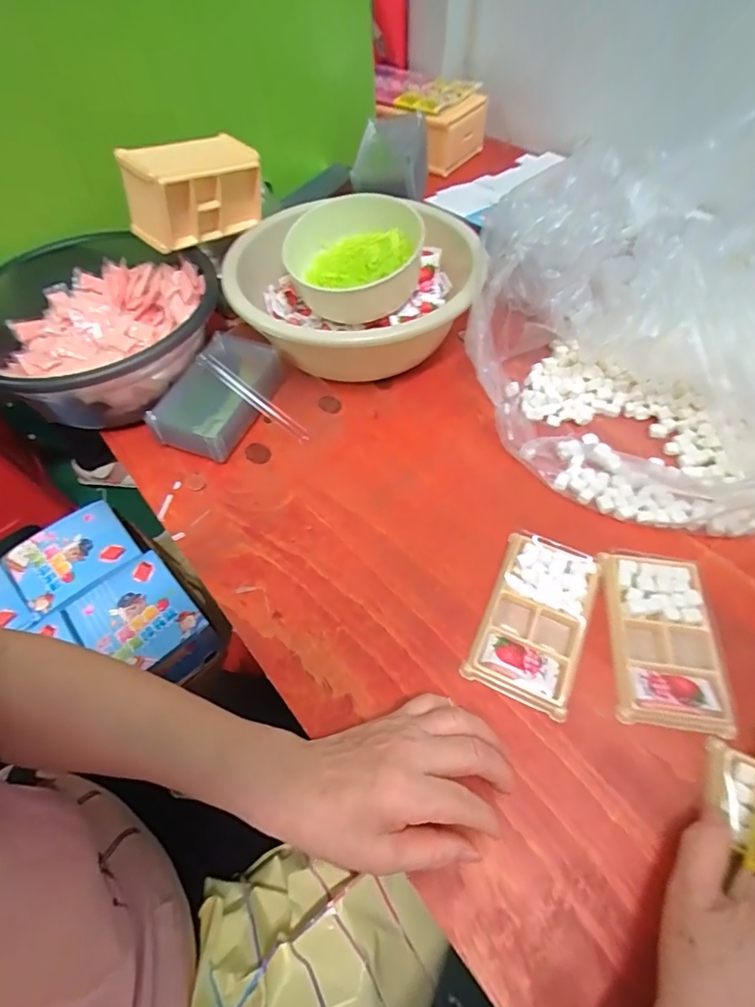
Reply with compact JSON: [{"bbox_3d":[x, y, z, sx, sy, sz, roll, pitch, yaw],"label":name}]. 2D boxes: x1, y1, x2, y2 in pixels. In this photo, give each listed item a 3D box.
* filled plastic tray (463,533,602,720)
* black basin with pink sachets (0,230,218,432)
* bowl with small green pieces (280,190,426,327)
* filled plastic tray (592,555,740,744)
[{"bbox_3d":[0.130,0.091,0.388,0.076,0.014,0.138,21,60,16],"label":"filled plastic tray"},{"bbox_3d":[-0.297,-0.188,0.536,0.246,0.103,0.266,-1,57,2],"label":"black basin with pink sachets"},{"bbox_3d":[-0.029,-0.288,0.566,0.159,0.085,0.145,-1,57,2],"label":"bowl with small green pieces"},{"bbox_3d":[0.224,0.103,0.375,0.077,0.015,0.135,5,57,6],"label":"filled plastic tray"}]

